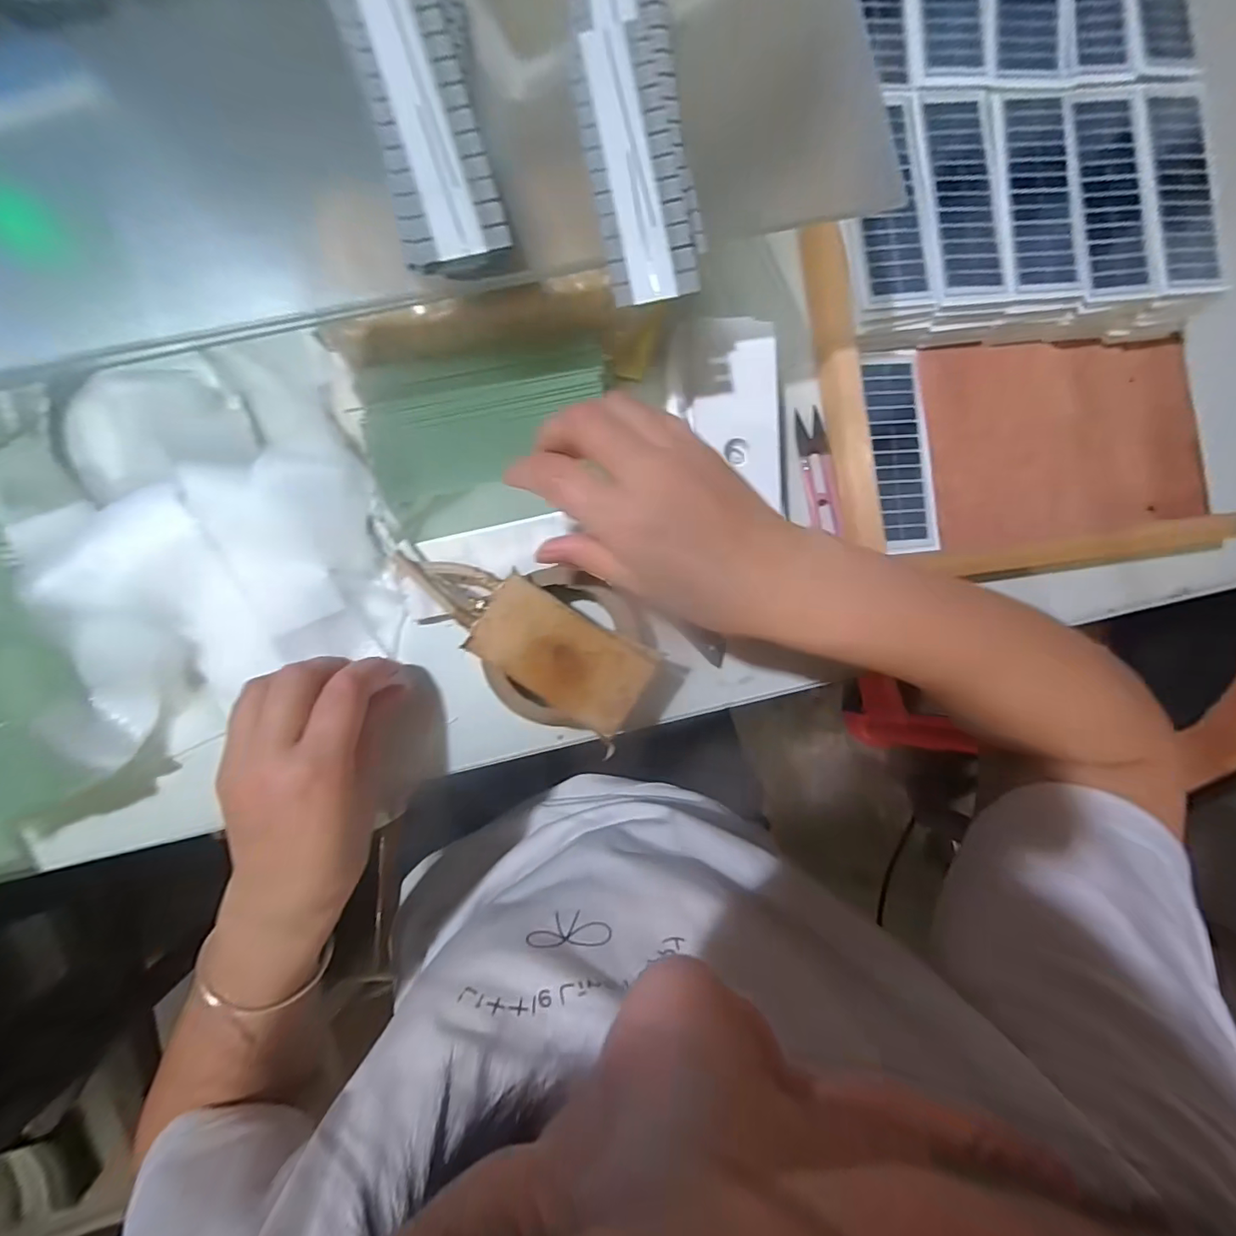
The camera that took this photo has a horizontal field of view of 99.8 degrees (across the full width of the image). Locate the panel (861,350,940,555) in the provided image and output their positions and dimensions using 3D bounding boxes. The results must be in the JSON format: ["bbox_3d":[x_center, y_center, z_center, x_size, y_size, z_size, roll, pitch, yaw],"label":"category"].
[{"bbox_3d":[0.203,-0.119,0.375,0.043,0.008,0.144,-5,87,-6],"label":"panel"}]

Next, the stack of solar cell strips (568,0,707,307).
[{"bbox_3d":[0.009,-0.218,0.235,0.047,0.008,0.146,-10,90,-8],"label":"stack of solar cell strips"}]

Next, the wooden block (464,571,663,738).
[{"bbox_3d":[-0.031,0.022,0.292,0.097,0.008,0.052,31,85,-6],"label":"wooden block"}]

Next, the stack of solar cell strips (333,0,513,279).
[{"bbox_3d":[-0.081,-0.213,0.223,0.047,0.013,0.122,-15,90,-7],"label":"stack of solar cell strips"}]

